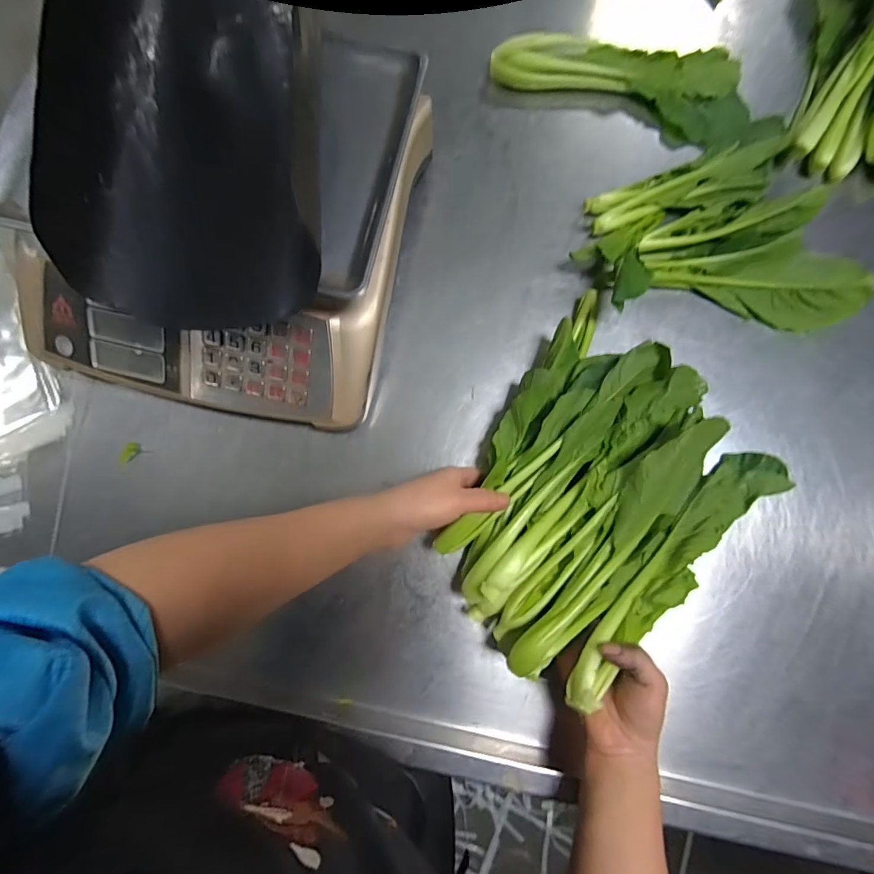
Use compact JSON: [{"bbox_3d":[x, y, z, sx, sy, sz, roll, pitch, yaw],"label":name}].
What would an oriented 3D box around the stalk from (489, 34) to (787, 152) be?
[{"bbox_3d":[0.228,-0.414,0.485,0.325,0.033,0.121,16,82,2],"label":"stalk"}]

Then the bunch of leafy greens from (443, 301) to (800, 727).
[{"bbox_3d":[0.156,0.063,0.390,0.252,0.068,0.312,32,83,4],"label":"bunch of leafy greens"}]

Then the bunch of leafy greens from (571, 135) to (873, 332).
[{"bbox_3d":[0.289,-0.198,0.440,0.274,0.055,0.219,-17,82,-3],"label":"bunch of leafy greens"}]

